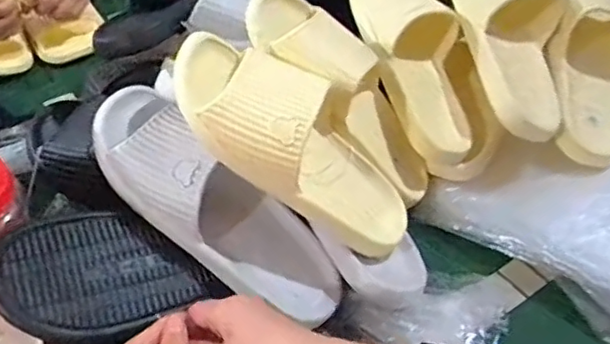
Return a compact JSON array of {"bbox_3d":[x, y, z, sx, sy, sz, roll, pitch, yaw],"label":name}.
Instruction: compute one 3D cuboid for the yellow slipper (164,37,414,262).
[{"bbox_3d":[0.001,-0.027,0.555,0.254,0.063,0.100,39,43,-18],"label":"yellow slipper"}]

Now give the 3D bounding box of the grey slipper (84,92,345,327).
[{"bbox_3d":[-0.072,0.023,0.563,0.277,0.091,0.102,41,49,-5],"label":"grey slipper"}]

